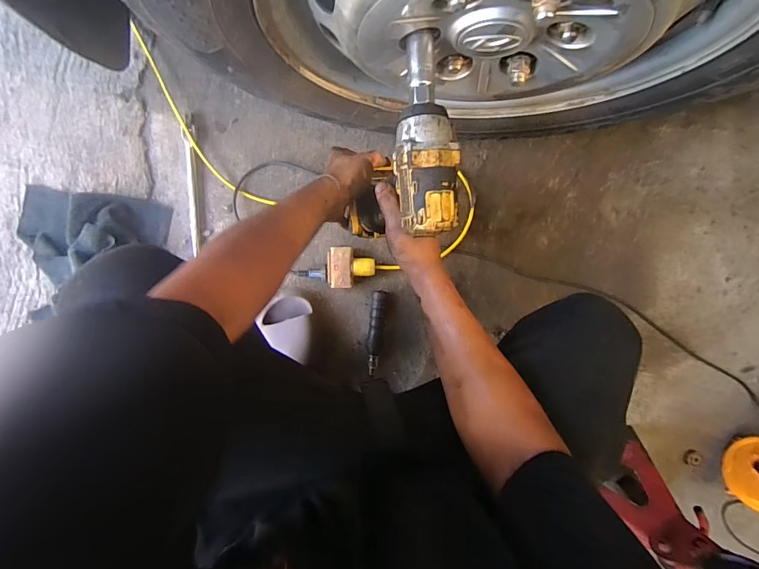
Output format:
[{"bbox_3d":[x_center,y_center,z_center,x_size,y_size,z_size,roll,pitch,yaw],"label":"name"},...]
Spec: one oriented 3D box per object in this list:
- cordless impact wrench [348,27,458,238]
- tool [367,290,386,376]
[{"bbox_3d":[0.025,-0.155,0.467,0.093,0.192,0.195,1,95,-6],"label":"cordless impact wrench"},{"bbox_3d":[-0.007,0.093,0.769,0.030,0.034,0.160,6,95,-3],"label":"tool"}]

